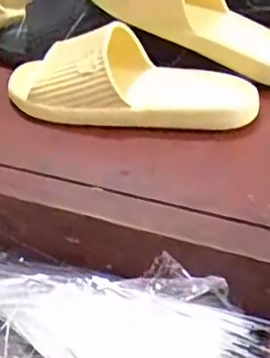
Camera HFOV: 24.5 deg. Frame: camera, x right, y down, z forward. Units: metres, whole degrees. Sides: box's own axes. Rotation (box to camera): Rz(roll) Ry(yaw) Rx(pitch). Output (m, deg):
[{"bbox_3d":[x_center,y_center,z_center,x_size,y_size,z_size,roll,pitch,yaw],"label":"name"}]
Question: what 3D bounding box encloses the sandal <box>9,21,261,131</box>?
[{"bbox_3d":[-0.004,-0.100,0.591,0.240,0.064,0.110,6,38,11],"label":"sandal"}]

